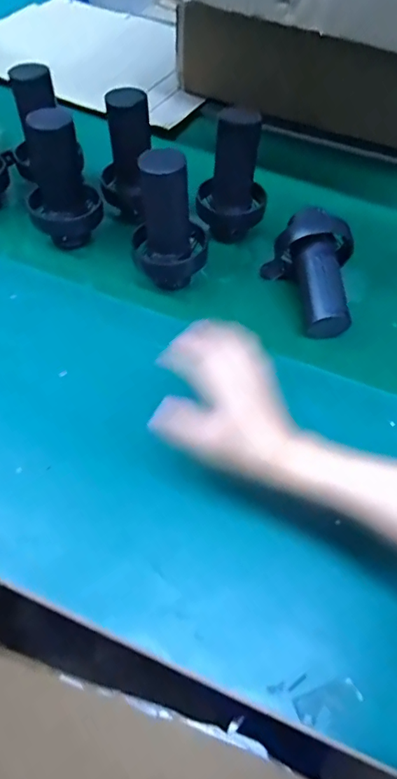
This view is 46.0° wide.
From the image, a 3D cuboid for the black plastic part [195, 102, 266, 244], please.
[{"bbox_3d":[0.049,-0.286,0.635,0.092,0.171,0.075,14,60,6],"label":"black plastic part"}]

